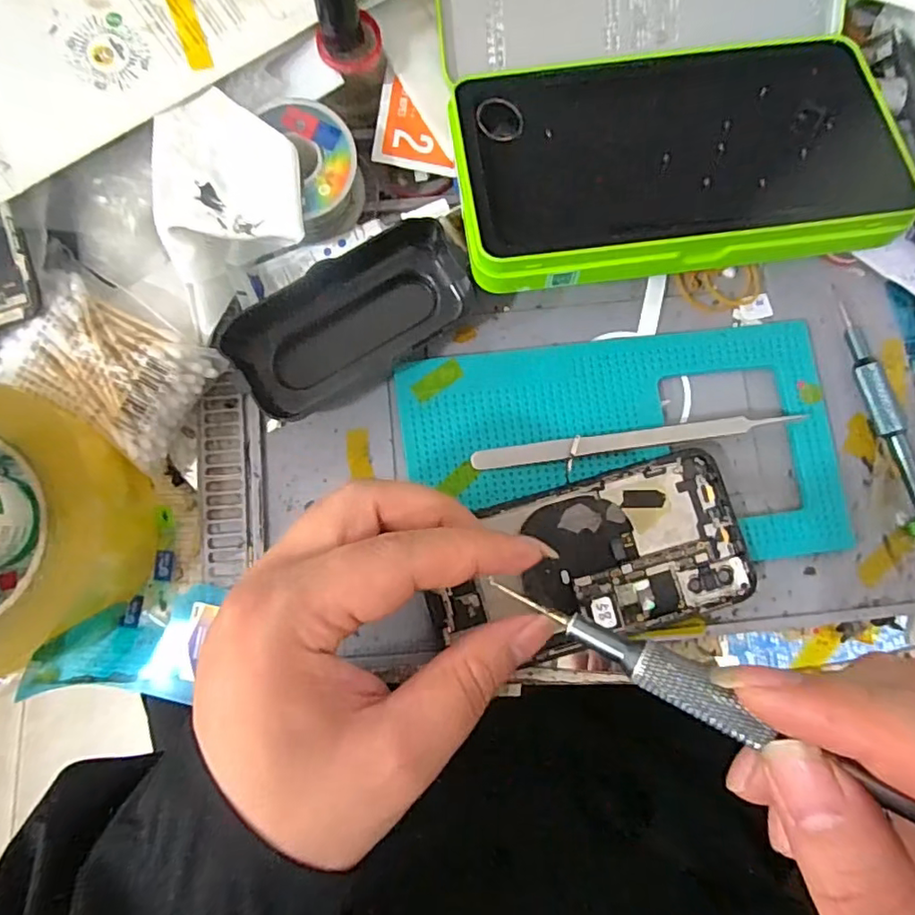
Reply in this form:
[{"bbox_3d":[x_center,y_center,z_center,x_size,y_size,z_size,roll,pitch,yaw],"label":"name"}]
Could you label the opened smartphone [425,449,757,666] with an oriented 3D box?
[{"bbox_3d":[0.058,0.047,0.257,0.138,0.006,0.069,-17,83,-3],"label":"opened smartphone"}]

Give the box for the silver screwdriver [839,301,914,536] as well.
[{"bbox_3d":[0.201,-0.019,0.267,0.013,0.015,0.111,-13,83,-2],"label":"silver screwdriver"}]

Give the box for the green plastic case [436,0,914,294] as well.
[{"bbox_3d":[0.090,-0.181,0.259,0.191,0.053,0.205,-7,82,-1],"label":"green plastic case"}]

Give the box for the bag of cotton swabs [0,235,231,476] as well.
[{"bbox_3d":[-0.157,-0.044,0.260,0.081,0.028,0.061,32,83,4],"label":"bag of cotton swabs"}]

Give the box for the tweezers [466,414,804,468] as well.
[{"bbox_3d":[0.081,-0.008,0.266,0.147,0.009,0.009,-8,82,-1],"label":"tweezers"}]

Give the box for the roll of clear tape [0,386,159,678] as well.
[{"bbox_3d":[-0.199,0.033,0.246,0.111,0.051,0.116,0,82,0],"label":"roll of clear tape"}]

